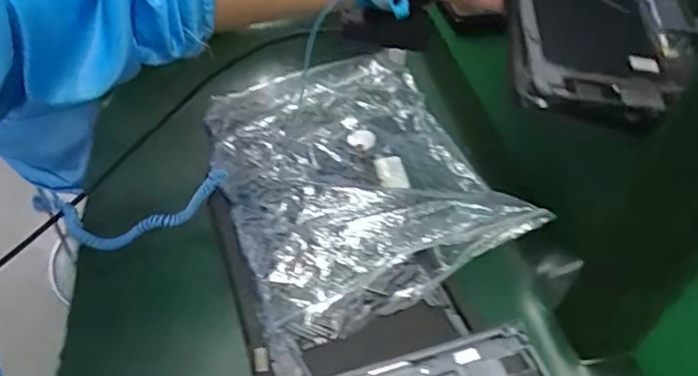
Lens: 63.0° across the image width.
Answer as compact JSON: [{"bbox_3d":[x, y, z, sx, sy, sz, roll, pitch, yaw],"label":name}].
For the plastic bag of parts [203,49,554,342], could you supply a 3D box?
[{"bbox_3d":[-0.004,-0.022,0.478,0.210,0.043,0.265,-15,50,-19],"label":"plastic bag of parts"}]

